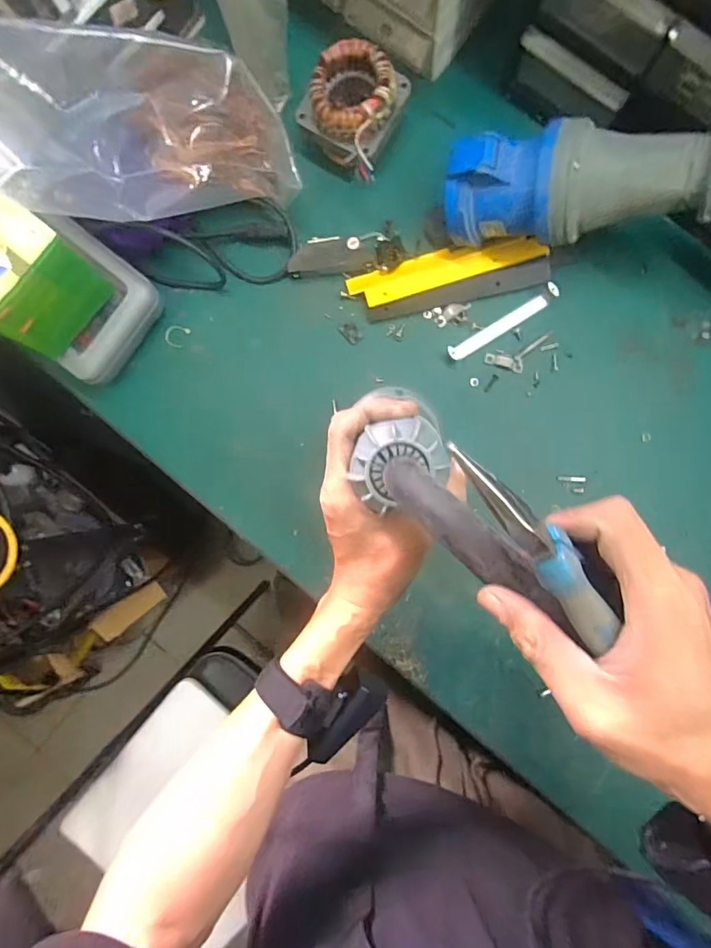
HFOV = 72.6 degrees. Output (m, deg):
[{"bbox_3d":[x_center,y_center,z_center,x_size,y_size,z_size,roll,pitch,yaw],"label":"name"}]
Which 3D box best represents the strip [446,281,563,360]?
[{"bbox_3d":[0.155,-0.159,0.511,0.126,0.018,0.017,-32,87,3],"label":"strip"}]

